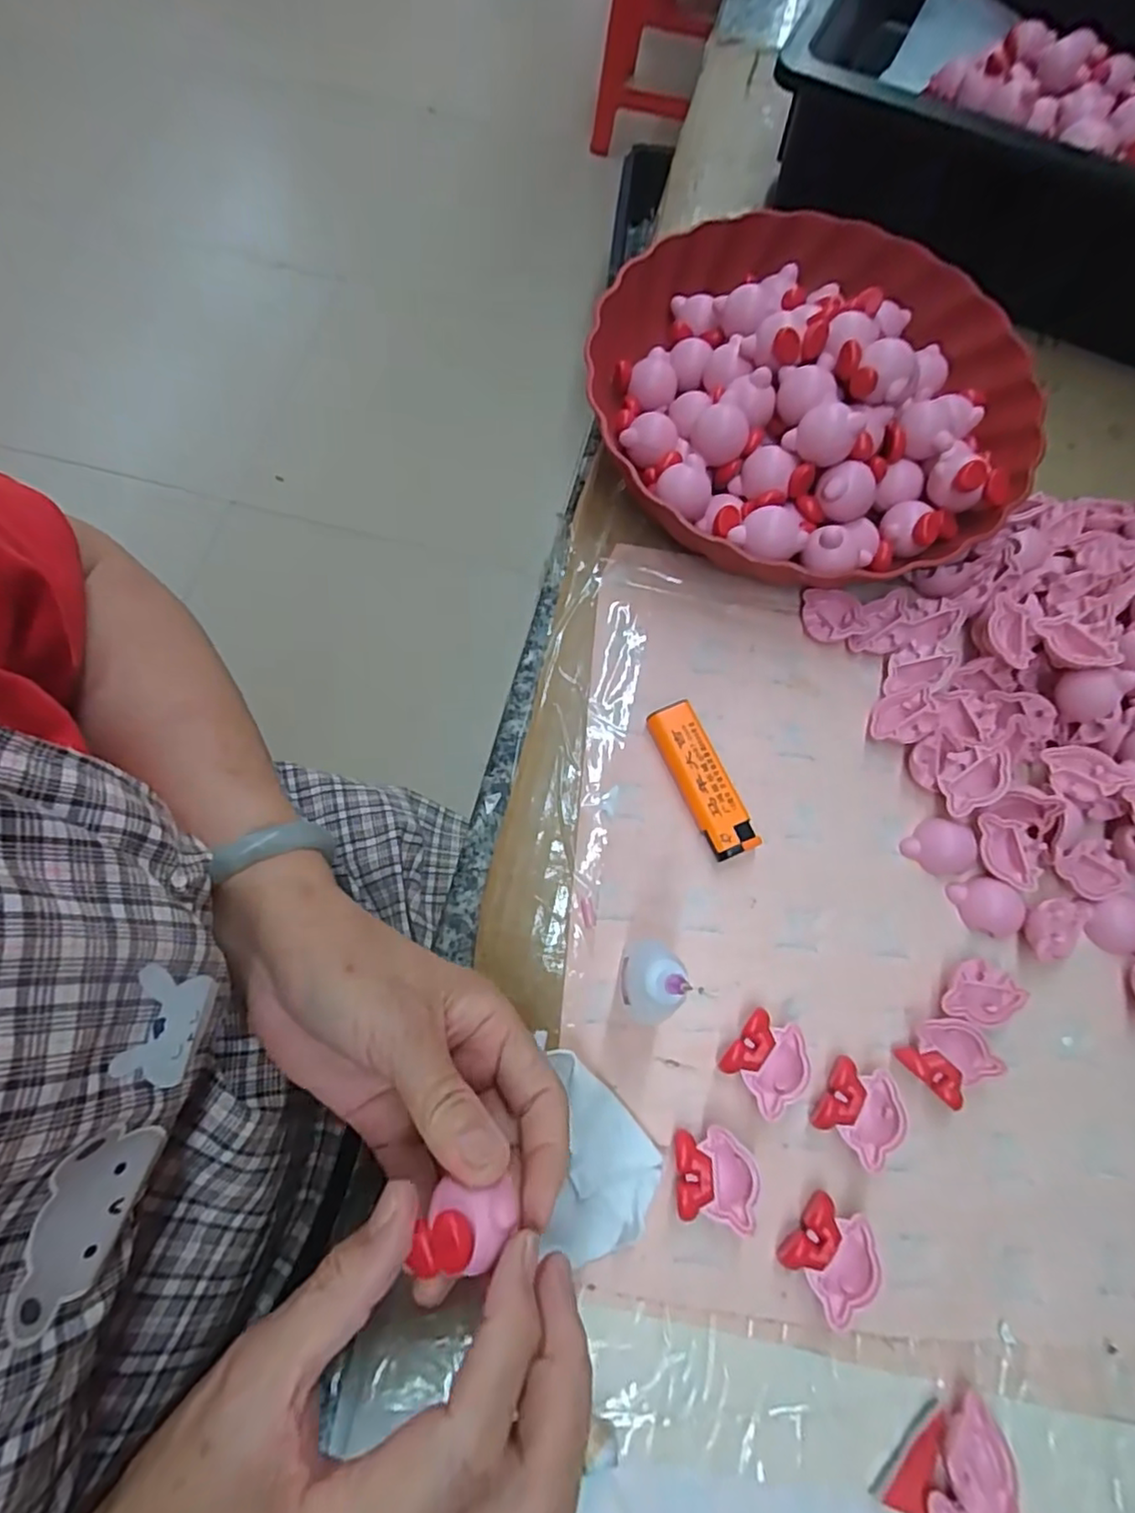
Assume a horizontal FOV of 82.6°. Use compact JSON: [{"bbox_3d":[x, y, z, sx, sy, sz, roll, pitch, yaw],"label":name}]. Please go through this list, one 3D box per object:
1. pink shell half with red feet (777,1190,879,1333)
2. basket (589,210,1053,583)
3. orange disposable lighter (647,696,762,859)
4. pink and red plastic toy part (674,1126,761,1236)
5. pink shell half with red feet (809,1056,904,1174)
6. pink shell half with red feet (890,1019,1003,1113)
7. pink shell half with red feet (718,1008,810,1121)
[{"bbox_3d":[0.105,0.198,0.259,0.035,0.016,0.032,-42,78,-14],"label":"pink shell half with red feet"},{"bbox_3d":[0.136,-0.209,0.362,0.235,0.064,0.228,1,72,-2],"label":"basket"},{"bbox_3d":[0.066,0.012,0.320,0.023,0.012,0.080,-22,74,-9],"label":"orange disposable lighter"},{"bbox_3d":[0.060,0.171,0.265,0.032,0.017,0.034,9,72,1],"label":"pink and red plastic toy part"},{"bbox_3d":[0.124,0.151,0.277,0.030,0.017,0.036,28,73,6],"label":"pink shell half with red feet"},{"bbox_3d":[0.167,0.133,0.285,0.033,0.015,0.032,43,75,11],"label":"pink shell half with red feet"},{"bbox_3d":[0.086,0.131,0.279,0.035,0.017,0.031,-42,78,-14],"label":"pink shell half with red feet"}]

